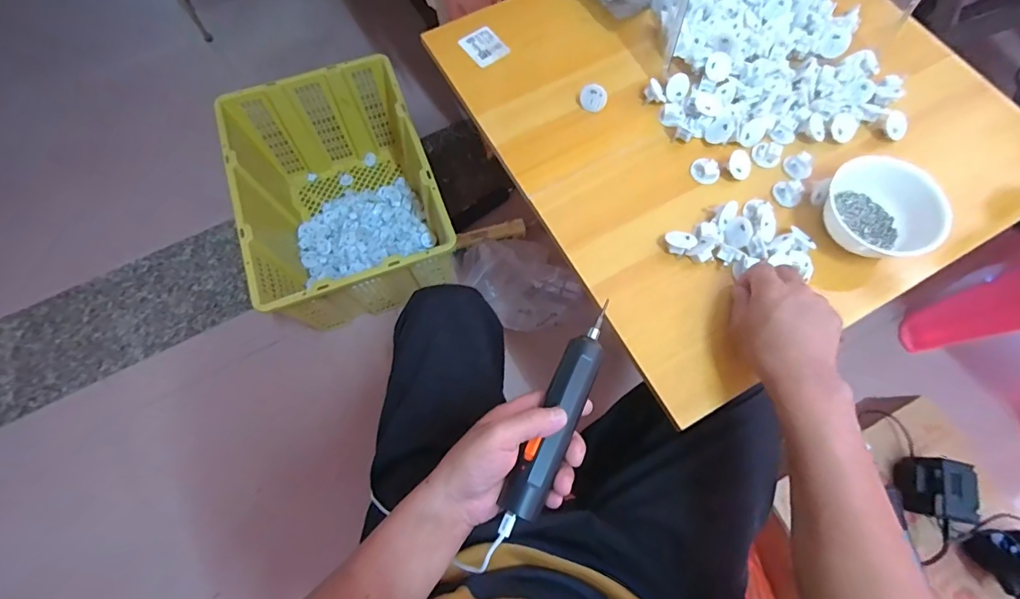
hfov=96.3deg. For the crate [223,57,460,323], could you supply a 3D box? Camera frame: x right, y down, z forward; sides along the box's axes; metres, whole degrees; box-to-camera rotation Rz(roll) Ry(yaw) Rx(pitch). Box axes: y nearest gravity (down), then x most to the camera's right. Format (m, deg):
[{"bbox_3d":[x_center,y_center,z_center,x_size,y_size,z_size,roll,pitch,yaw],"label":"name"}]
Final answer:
[{"bbox_3d":[-0.338,-0.204,0.956,0.350,0.254,0.472,-23,72,-8],"label":"crate"}]

